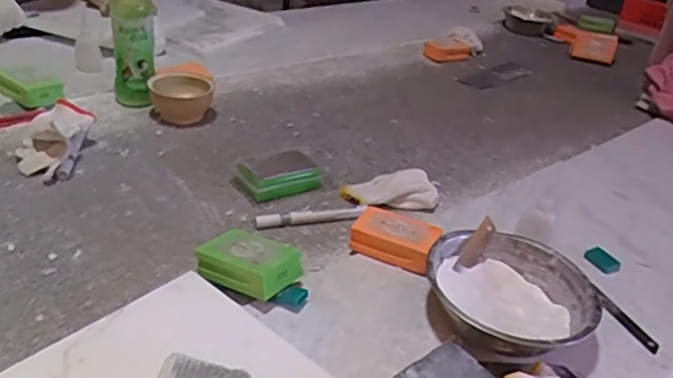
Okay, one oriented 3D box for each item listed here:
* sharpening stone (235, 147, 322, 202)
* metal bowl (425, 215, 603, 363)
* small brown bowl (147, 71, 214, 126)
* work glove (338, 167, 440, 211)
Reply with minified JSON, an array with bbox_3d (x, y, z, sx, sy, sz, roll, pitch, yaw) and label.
[{"bbox_3d":[-0.074,-0.020,0.766,0.076,0.038,0.106,32,39,34],"label":"sharpening stone"},{"bbox_3d":[0.168,0.108,0.579,0.156,0.055,0.160,5,31,-3],"label":"metal bowl"},{"bbox_3d":[-0.243,-0.147,0.916,0.096,0.060,0.089,-2,33,-15],"label":"small brown bowl"},{"bbox_3d":[0.072,0.000,0.776,0.127,0.027,0.066,1,32,-10],"label":"work glove"}]

